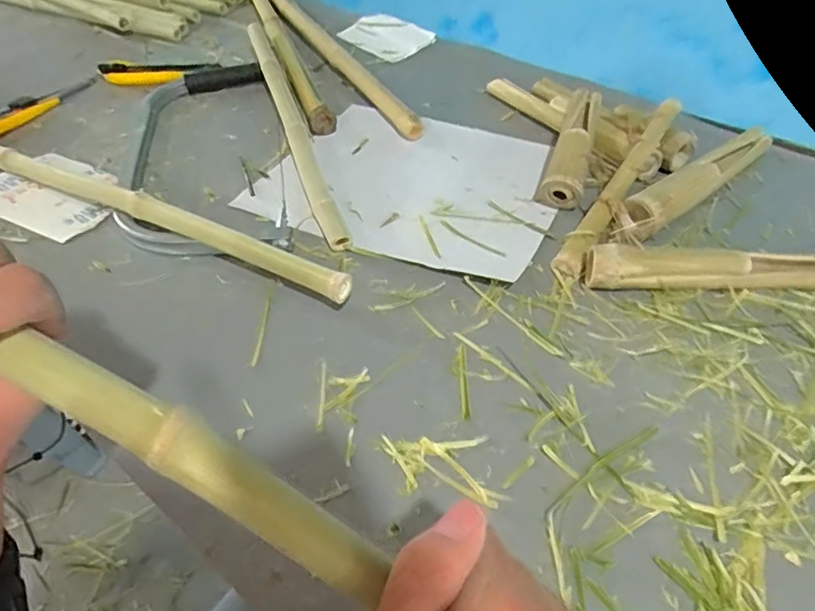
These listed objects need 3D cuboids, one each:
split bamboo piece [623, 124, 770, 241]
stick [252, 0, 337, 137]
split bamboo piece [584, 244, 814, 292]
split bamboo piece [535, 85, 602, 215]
[{"bbox_3d":[0.266,-0.114,0.501,0.217,0.041,0.031,-32,53,-25],"label":"split bamboo piece"},{"bbox_3d":[-0.162,-0.340,0.722,0.030,0.034,0.422,-15,48,-12],"label":"stick"},{"bbox_3d":[0.266,-0.030,0.419,0.254,0.032,0.030,0,46,2],"label":"split bamboo piece"},{"bbox_3d":[0.156,-0.152,0.527,0.041,0.045,0.147,12,48,13],"label":"split bamboo piece"}]

